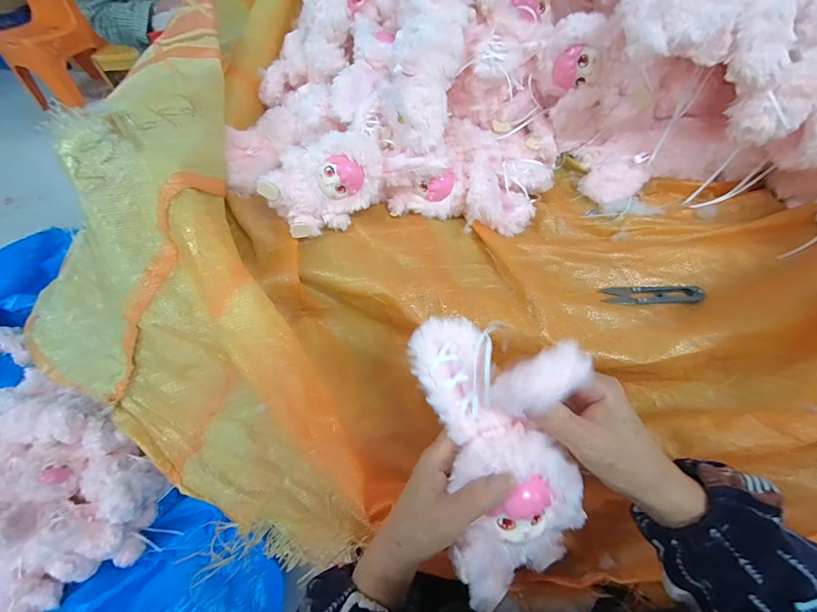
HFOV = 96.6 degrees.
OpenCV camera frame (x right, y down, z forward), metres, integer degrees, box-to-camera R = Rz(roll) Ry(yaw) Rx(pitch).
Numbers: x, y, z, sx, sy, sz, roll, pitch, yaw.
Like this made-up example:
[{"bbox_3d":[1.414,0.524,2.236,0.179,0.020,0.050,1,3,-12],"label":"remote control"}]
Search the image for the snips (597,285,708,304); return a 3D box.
[{"bbox_3d":[0.268,-0.013,0.400,0.101,0.010,0.022,1,56,5],"label":"snips"}]

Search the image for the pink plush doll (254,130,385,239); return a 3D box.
[{"bbox_3d":[-0.104,-0.151,0.460,0.145,0.098,0.059,-21,57,-10],"label":"pink plush doll"}]

